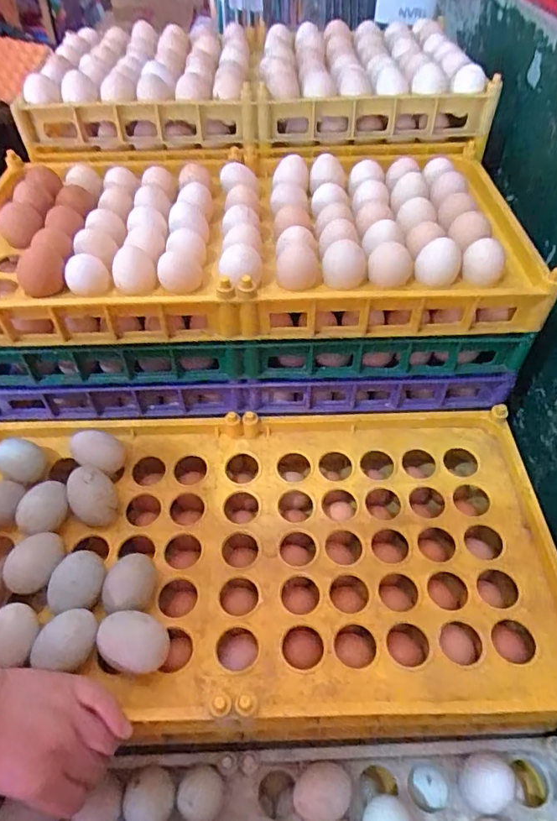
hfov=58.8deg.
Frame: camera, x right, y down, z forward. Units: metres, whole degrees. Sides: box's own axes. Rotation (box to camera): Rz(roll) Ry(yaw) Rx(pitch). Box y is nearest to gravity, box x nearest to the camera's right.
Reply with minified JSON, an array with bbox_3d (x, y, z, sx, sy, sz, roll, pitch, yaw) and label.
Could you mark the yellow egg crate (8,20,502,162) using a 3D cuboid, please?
[{"bbox_3d":[-0.028,-0.455,0.680,0.591,0.092,0.313,4,51,5],"label":"yellow egg crate"}]

